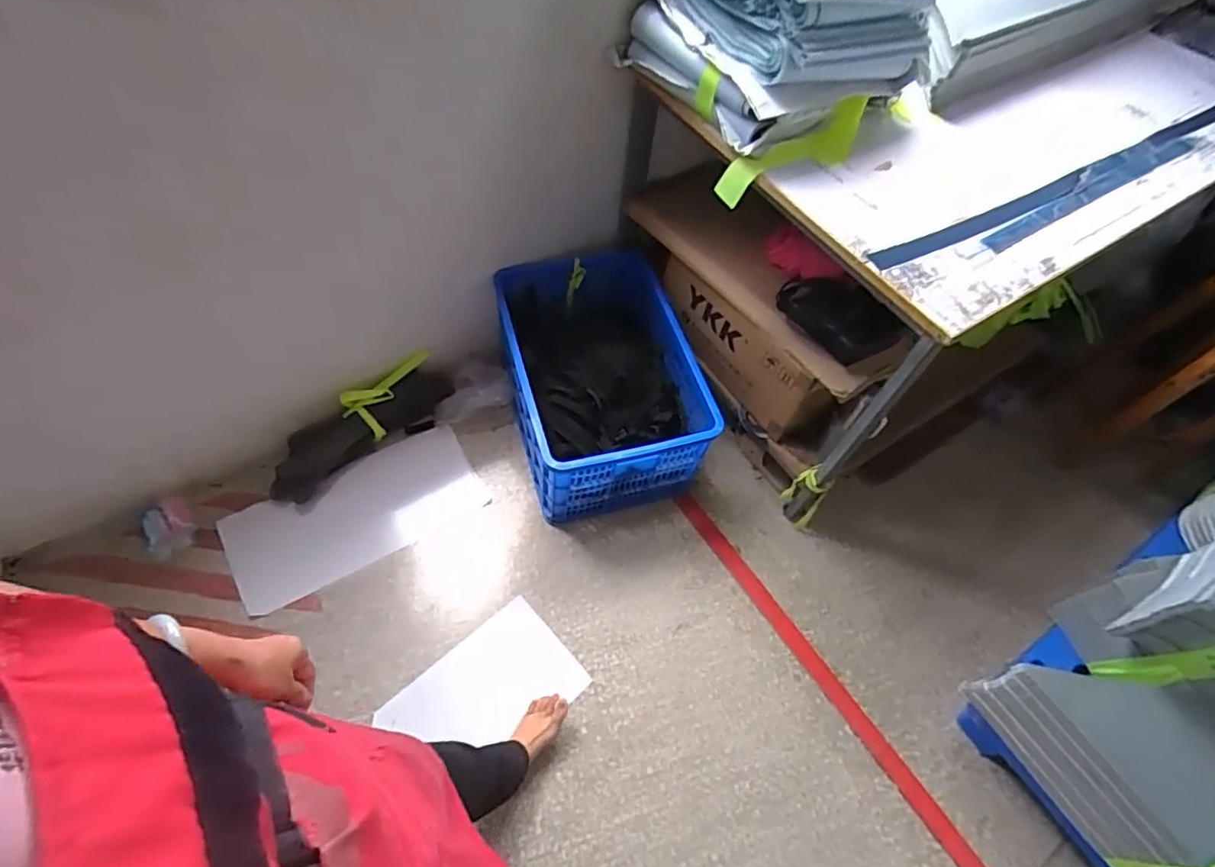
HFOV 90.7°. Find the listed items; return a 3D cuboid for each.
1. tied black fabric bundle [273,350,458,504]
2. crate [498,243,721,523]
[{"bbox_3d":[-0.608,-0.027,1.476,0.148,0.135,0.495,42,62,18],"label":"tied black fabric bundle"},{"bbox_3d":[-0.023,-0.129,1.530,0.451,0.317,0.595,-10,60,-13],"label":"crate"}]

